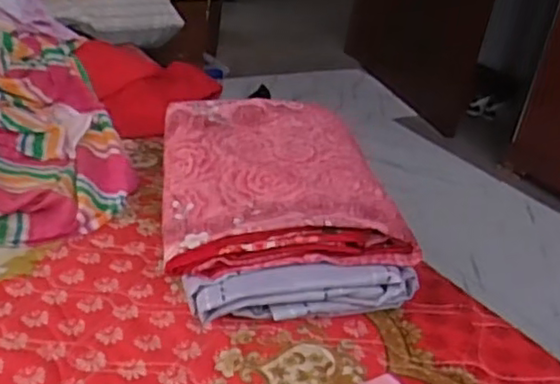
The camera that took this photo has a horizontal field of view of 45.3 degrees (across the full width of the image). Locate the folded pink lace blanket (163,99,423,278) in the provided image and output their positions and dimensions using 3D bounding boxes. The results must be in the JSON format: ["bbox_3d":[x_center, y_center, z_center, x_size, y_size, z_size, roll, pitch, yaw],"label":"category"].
[{"bbox_3d":[-0.011,-0.023,0.955,0.310,0.089,0.365,1,28,-13],"label":"folded pink lace blanket"}]

